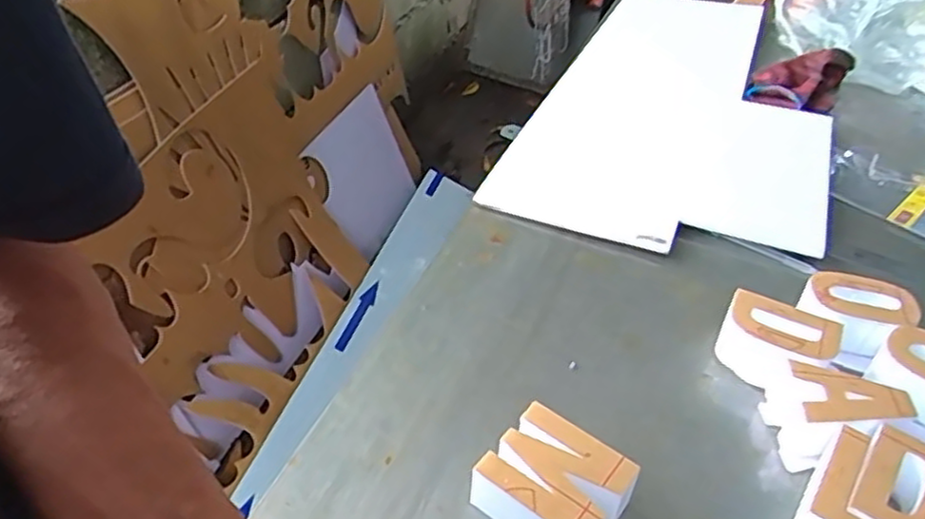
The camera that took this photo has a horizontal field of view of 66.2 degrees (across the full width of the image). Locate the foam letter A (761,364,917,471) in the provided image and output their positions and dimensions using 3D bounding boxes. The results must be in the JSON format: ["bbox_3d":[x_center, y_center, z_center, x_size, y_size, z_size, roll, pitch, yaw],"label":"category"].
[{"bbox_3d":[0.276,0.113,0.523,0.086,0.051,0.066,2,41,-2],"label":"foam letter A"}]

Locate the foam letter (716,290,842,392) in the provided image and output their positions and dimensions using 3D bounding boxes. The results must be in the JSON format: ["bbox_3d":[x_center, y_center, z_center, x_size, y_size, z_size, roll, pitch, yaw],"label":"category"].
[{"bbox_3d":[0.249,0.070,0.570,0.083,0.048,0.064,24,45,22],"label":"foam letter"}]

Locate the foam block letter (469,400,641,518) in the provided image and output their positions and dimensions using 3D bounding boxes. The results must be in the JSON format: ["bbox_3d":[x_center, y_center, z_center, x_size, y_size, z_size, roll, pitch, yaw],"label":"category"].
[{"bbox_3d":[0.061,0.150,0.467,0.084,0.043,0.072,29,47,26],"label":"foam block letter"}]

